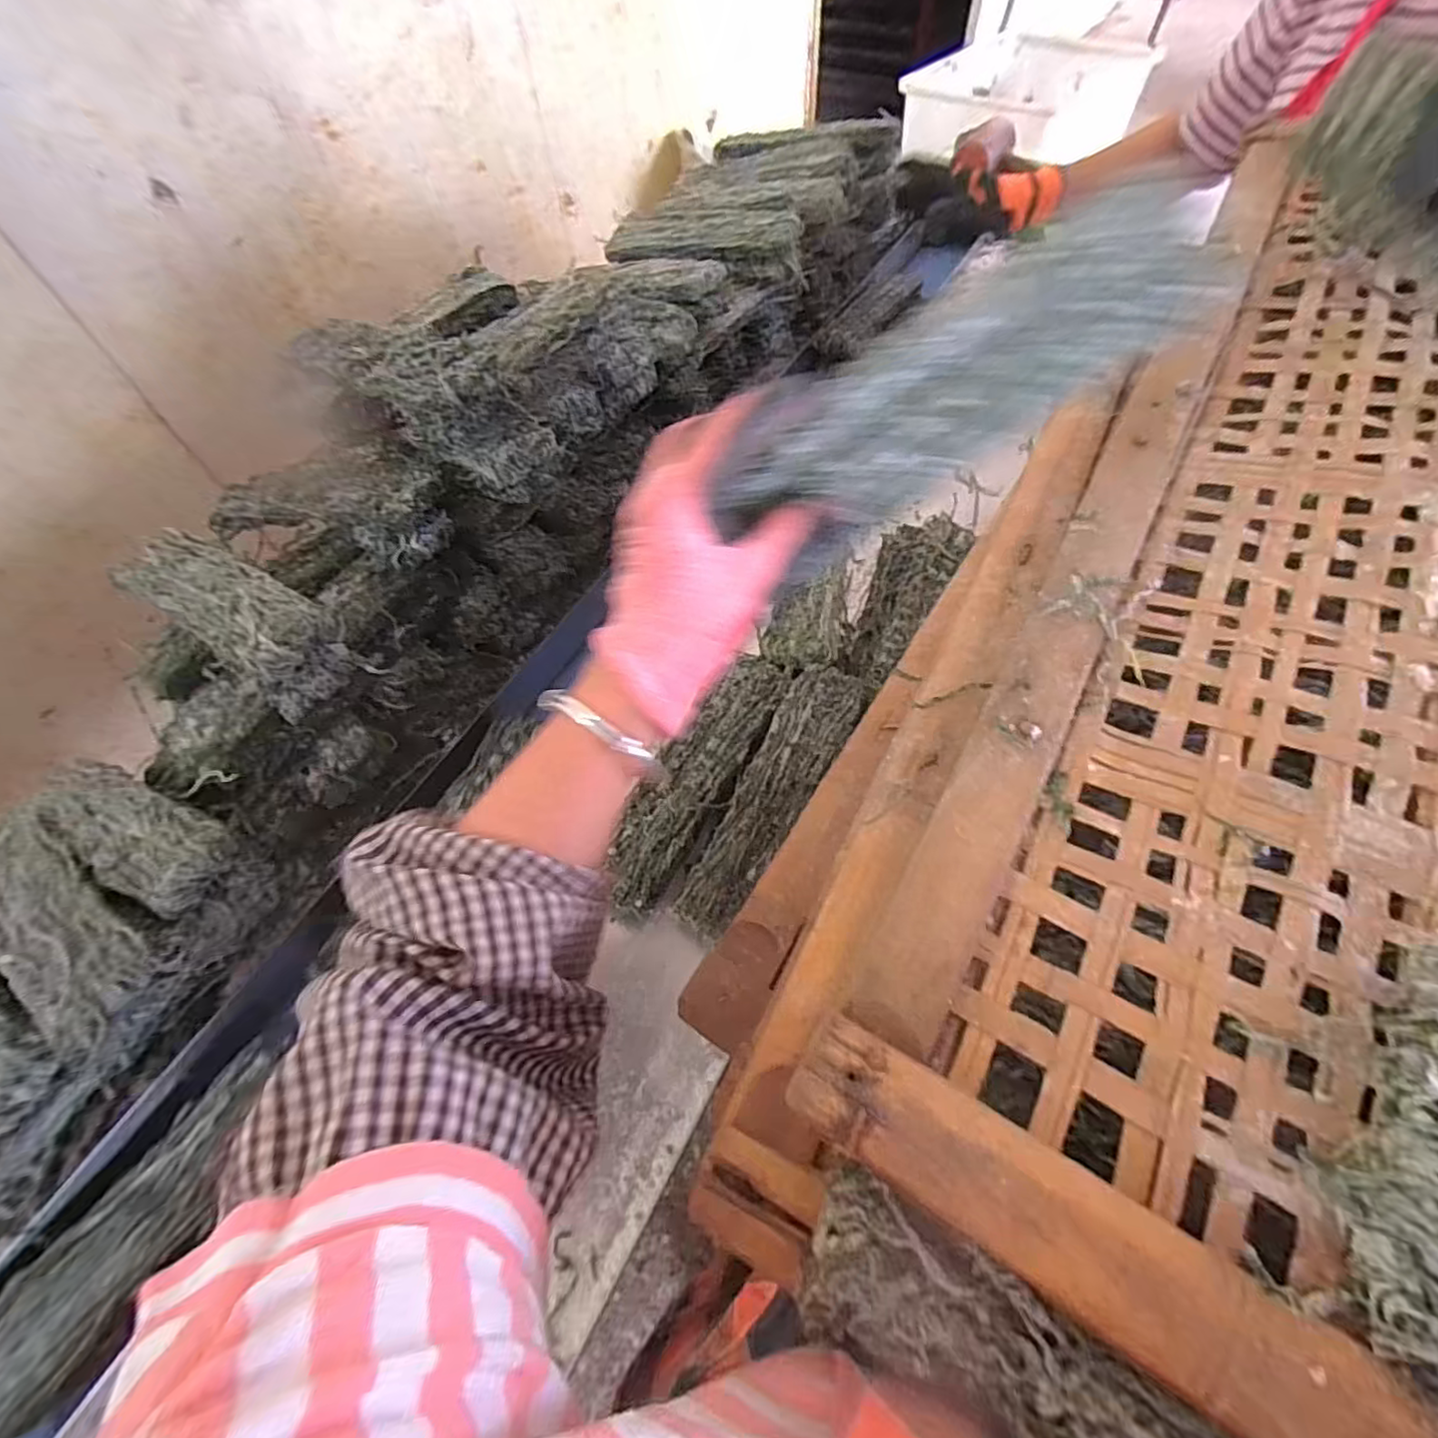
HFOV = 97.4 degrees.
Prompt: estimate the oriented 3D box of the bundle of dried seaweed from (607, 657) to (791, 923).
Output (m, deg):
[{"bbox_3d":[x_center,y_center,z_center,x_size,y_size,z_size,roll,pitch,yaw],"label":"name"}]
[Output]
[{"bbox_3d":[-0.016,0.050,0.507,0.058,0.046,0.231,23,63,16],"label":"bundle of dried seaweed"}]

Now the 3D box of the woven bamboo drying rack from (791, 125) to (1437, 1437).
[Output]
[{"bbox_3d":[0.367,-0.026,0.266,0.422,0.056,0.648,26,64,17],"label":"woven bamboo drying rack"}]

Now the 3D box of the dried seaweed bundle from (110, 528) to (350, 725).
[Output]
[{"bbox_3d":[-0.357,-0.081,0.456,0.235,0.050,0.069,29,64,19],"label":"dried seaweed bundle"}]

